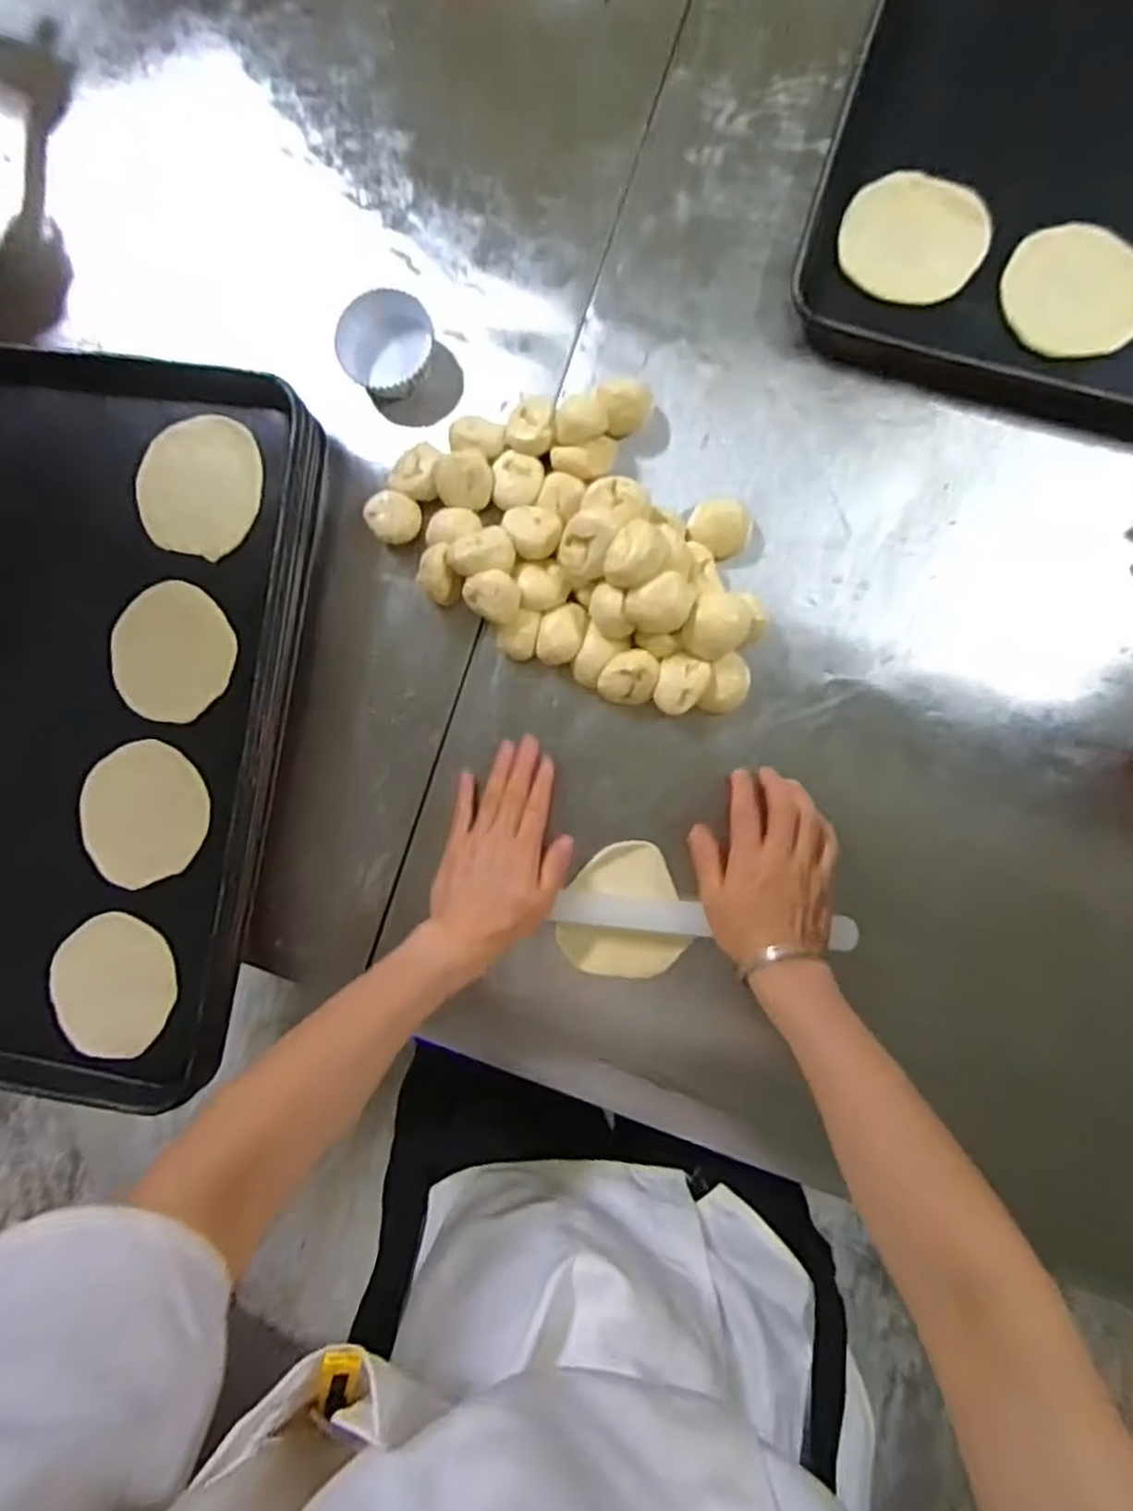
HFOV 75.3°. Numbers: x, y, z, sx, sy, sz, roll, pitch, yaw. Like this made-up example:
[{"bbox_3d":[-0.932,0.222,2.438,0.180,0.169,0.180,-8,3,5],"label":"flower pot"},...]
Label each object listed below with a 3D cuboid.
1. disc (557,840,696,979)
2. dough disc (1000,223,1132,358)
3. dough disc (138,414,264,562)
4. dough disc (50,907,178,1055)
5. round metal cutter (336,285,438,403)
[{"bbox_3d":[0.044,0.134,0.615,0.103,0.006,0.108,0,89,0],"label":"disc"},{"bbox_3d":[0.416,-0.378,0.600,0.114,0.014,0.085,39,96,5],"label":"dough disc"},{"bbox_3d":[-0.315,-0.230,0.626,0.104,0.011,0.114,0,88,6],"label":"dough disc"},{"bbox_3d":[-0.372,0.186,0.598,0.103,0.011,0.108,-1,81,4],"label":"dough disc"},{"bbox_3d":[-0.155,-0.362,0.654,0.082,0.040,0.079,0,88,6],"label":"round metal cutter"}]

